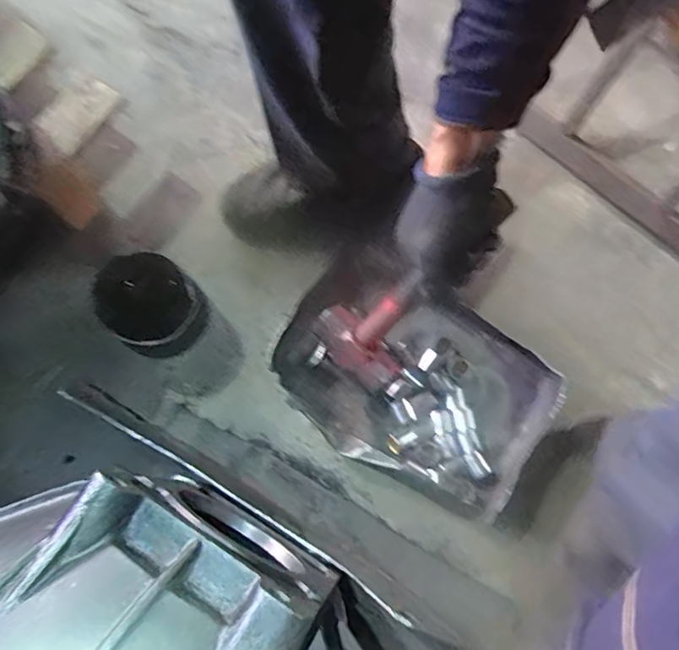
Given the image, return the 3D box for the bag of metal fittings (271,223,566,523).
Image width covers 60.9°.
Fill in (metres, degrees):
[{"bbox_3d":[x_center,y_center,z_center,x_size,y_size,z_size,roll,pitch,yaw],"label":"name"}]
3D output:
[{"bbox_3d":[0.080,0.059,0.660,0.307,0.070,0.220,35,79,11],"label":"bag of metal fittings"}]

